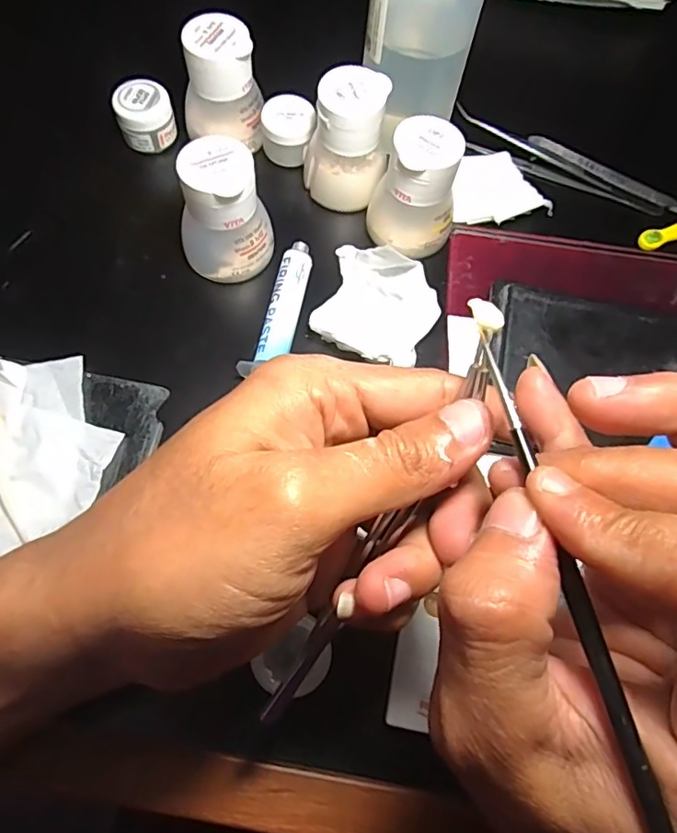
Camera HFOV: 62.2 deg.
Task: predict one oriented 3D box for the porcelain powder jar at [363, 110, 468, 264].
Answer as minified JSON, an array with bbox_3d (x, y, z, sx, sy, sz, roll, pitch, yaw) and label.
[{"bbox_3d":[0.043,-0.125,0.307,0.046,0.055,0.040,13,69,2],"label":"porcelain powder jar"}]

